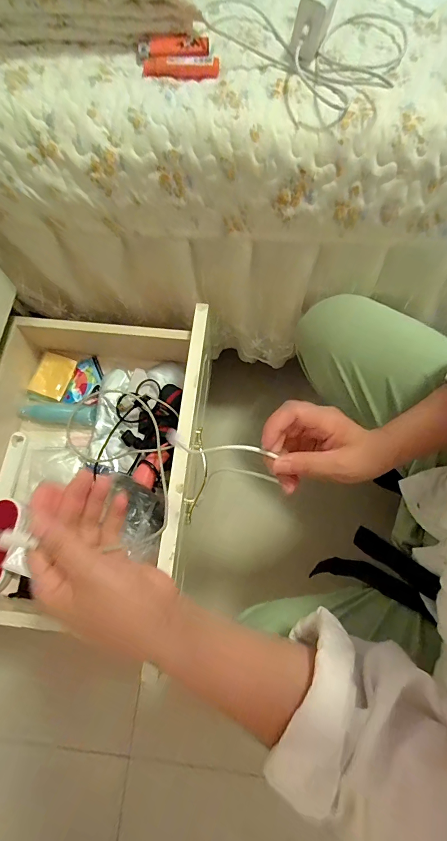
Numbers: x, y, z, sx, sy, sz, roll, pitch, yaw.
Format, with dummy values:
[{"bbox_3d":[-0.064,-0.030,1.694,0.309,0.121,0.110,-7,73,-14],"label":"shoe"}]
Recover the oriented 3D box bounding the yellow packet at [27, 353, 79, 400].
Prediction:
[{"bbox_3d":[-0.290,-0.077,0.608,0.055,0.012,0.075,17,73,7],"label":"yellow packet"}]

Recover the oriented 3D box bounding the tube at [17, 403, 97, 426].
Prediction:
[{"bbox_3d":[-0.269,-0.013,0.580,0.124,0.023,0.031,7,72,4],"label":"tube"}]

